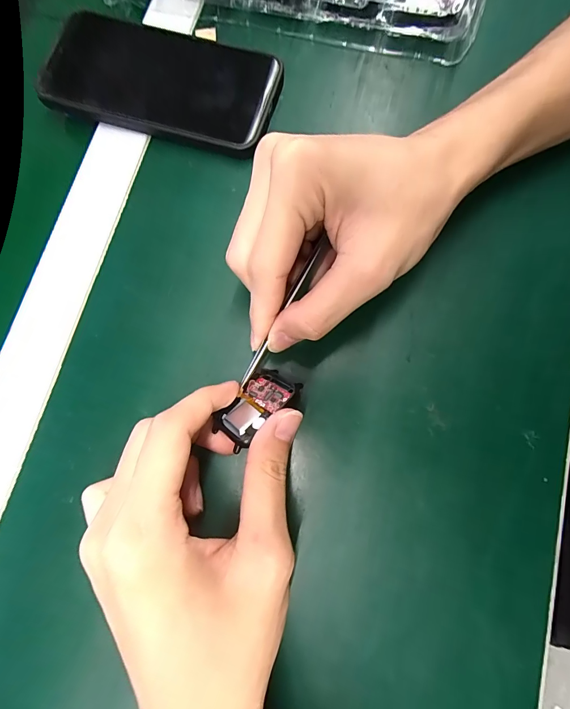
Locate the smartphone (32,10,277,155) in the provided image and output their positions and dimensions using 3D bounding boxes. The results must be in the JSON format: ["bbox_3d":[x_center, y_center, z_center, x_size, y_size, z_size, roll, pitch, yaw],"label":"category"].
[{"bbox_3d":[-0.086,-0.190,0.247,0.157,0.013,0.080,18,81,4],"label":"smartphone"}]

